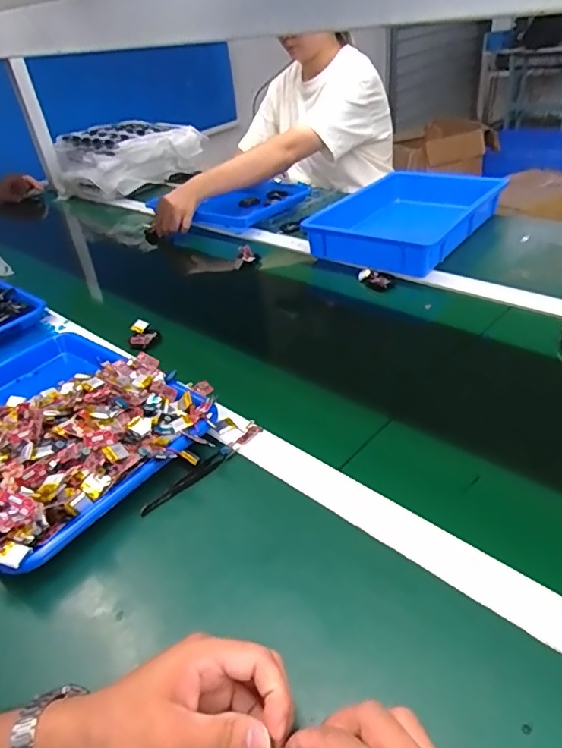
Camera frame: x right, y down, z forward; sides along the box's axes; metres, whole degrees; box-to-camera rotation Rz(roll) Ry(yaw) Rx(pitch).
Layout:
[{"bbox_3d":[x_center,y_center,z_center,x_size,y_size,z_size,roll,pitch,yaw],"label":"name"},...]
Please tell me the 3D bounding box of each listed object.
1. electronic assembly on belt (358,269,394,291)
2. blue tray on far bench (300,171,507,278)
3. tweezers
[{"bbox_3d":[0.154,-0.151,0.818,0.032,0.019,0.060,-34,43,-32],"label":"electronic assembly on belt"},{"bbox_3d":[0.239,-0.286,0.940,0.245,0.083,0.374,24,45,30],"label":"blue tray on far bench"},{"bbox_3d":[-0.093,0.104,0.509,0.106,0.007,0.012,-32,42,-30],"label":"tweezers"}]

